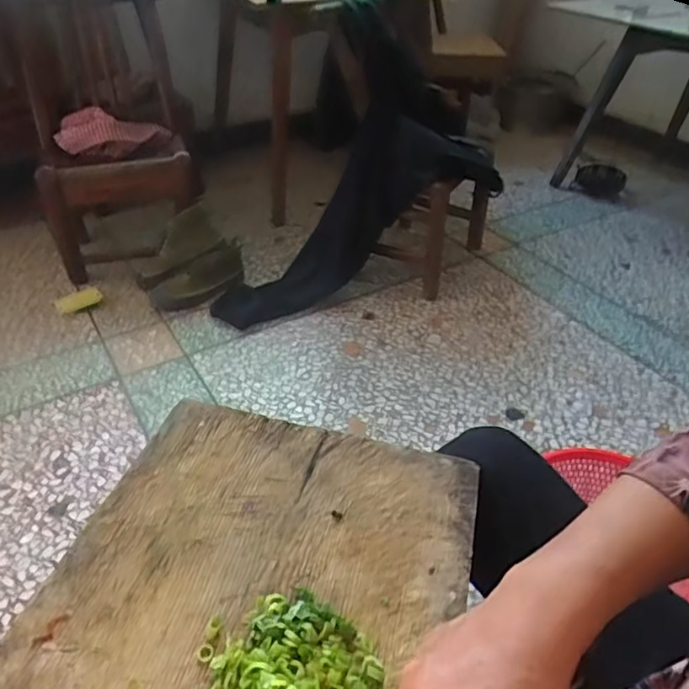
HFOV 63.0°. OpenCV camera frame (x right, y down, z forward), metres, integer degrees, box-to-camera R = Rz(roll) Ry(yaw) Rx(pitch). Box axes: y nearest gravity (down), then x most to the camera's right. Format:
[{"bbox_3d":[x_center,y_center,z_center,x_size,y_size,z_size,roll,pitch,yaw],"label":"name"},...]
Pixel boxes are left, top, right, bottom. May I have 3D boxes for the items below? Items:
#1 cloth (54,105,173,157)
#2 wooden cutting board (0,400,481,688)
[{"bbox_3d":[-0.559,-0.507,1.360,0.250,0.107,0.076,-8,41,-12],"label":"cloth"},{"bbox_3d":[-0.088,0.232,0.405,0.317,0.022,0.472,12,41,11],"label":"wooden cutting board"}]

